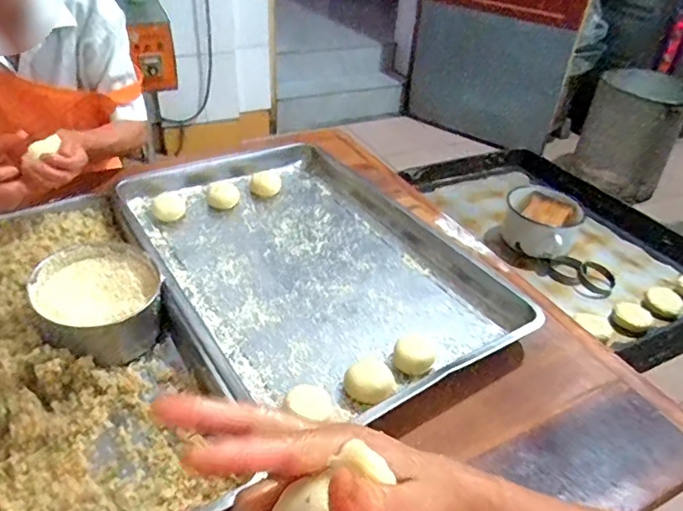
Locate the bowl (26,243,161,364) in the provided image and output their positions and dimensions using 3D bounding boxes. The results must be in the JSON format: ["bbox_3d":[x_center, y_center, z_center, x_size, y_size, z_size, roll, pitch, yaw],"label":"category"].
[{"bbox_3d":[-0.292,0.053,0.643,0.140,0.079,0.148,-17,53,-42],"label":"bowl"}]

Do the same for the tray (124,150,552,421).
[{"bbox_3d":[-0.067,-0.011,0.815,0.414,0.053,0.617,-19,42,-27],"label":"tray"}]

